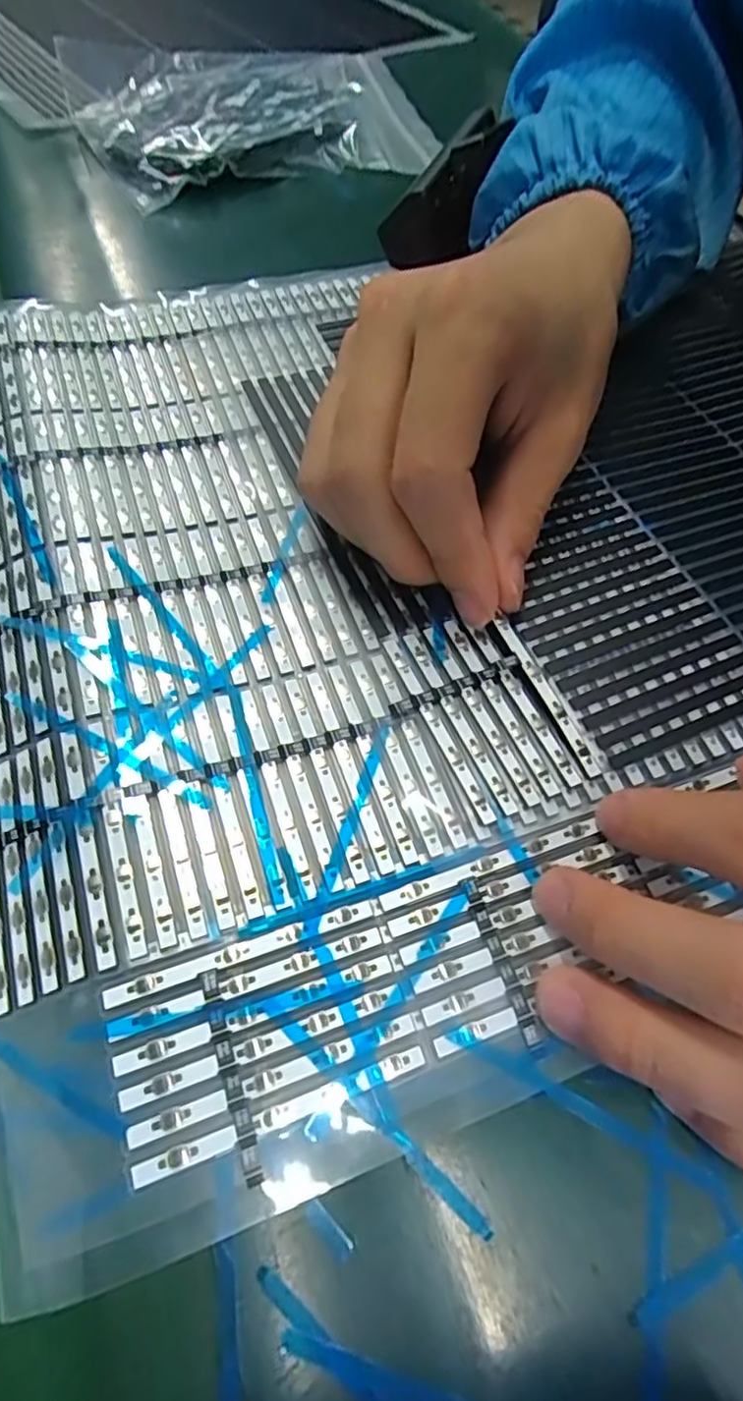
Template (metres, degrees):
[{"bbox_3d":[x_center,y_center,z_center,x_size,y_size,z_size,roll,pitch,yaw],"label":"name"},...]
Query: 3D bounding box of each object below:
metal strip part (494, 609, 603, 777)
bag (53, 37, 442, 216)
[{"bbox_3d":[0.049,-0.003,0.186,0.005,0.004,0.052,-21,69,-15],"label":"metal strip part"},{"bbox_3d":[-0.058,-0.322,0.360,0.187,0.024,0.127,-20,64,-15],"label":"bag"}]

